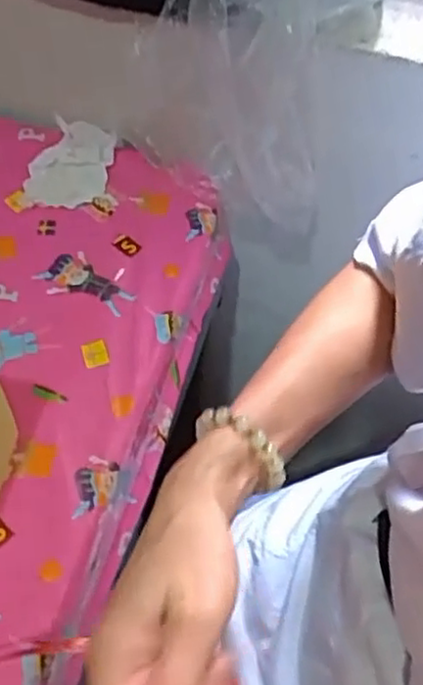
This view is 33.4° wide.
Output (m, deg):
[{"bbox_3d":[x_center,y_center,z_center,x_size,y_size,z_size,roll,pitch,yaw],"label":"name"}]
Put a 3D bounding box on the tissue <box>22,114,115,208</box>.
[{"bbox_3d":[-0.120,-0.156,0.610,0.062,0.025,0.095,11,56,4],"label":"tissue"}]

